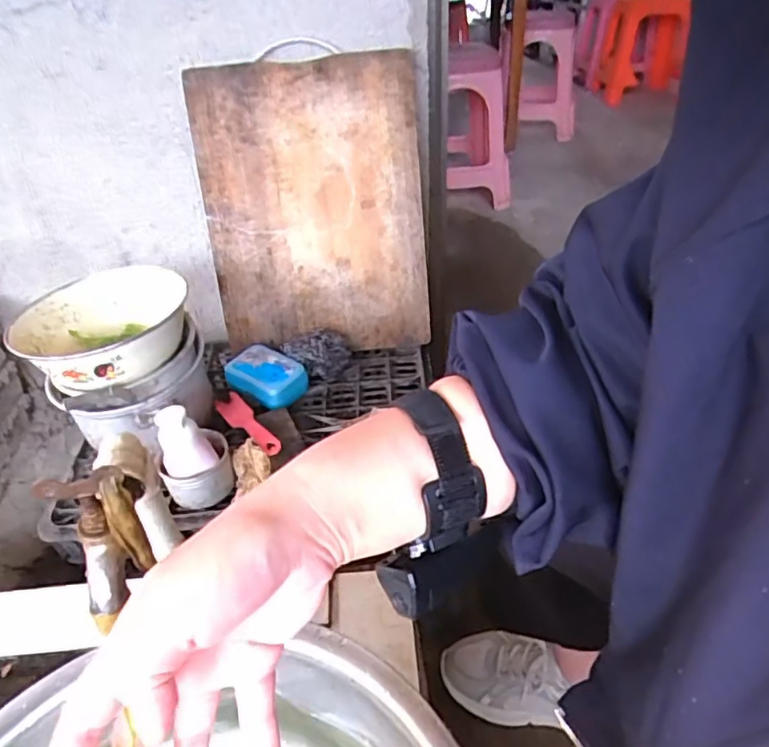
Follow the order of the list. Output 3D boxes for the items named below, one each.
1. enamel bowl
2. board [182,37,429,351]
[{"bbox_3d":[-0.331,-0.047,0.718,0.187,0.078,0.191,-2,36,1],"label":"enamel bowl"},{"bbox_3d":[-0.100,-0.233,0.838,0.302,0.397,0.024,-5,15,1],"label":"board"}]

